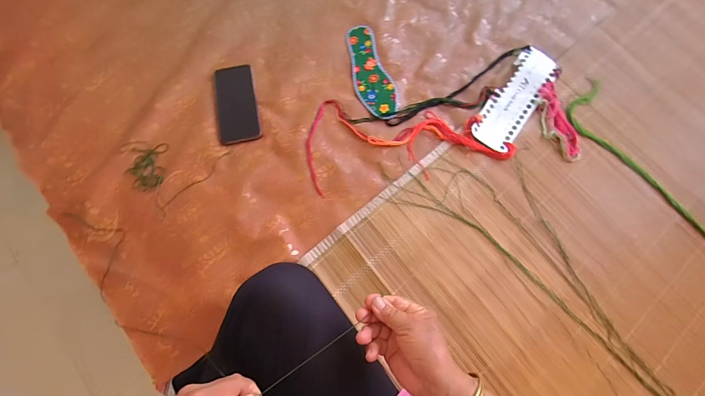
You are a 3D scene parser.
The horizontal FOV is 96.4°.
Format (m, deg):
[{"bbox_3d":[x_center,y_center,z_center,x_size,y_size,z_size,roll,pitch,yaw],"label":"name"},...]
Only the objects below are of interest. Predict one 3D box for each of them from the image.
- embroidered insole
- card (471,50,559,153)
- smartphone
[{"bbox_3d":[0.033,-0.254,0.631,0.075,0.008,0.215,-18,76,-7],"label":"embroidered insole"},{"bbox_3d":[0.323,-0.198,0.620,0.078,0.022,0.233,34,76,7],"label":"card"},{"bbox_3d":[-0.220,-0.182,0.600,0.074,0.004,0.160,-10,75,-5],"label":"smartphone"}]

